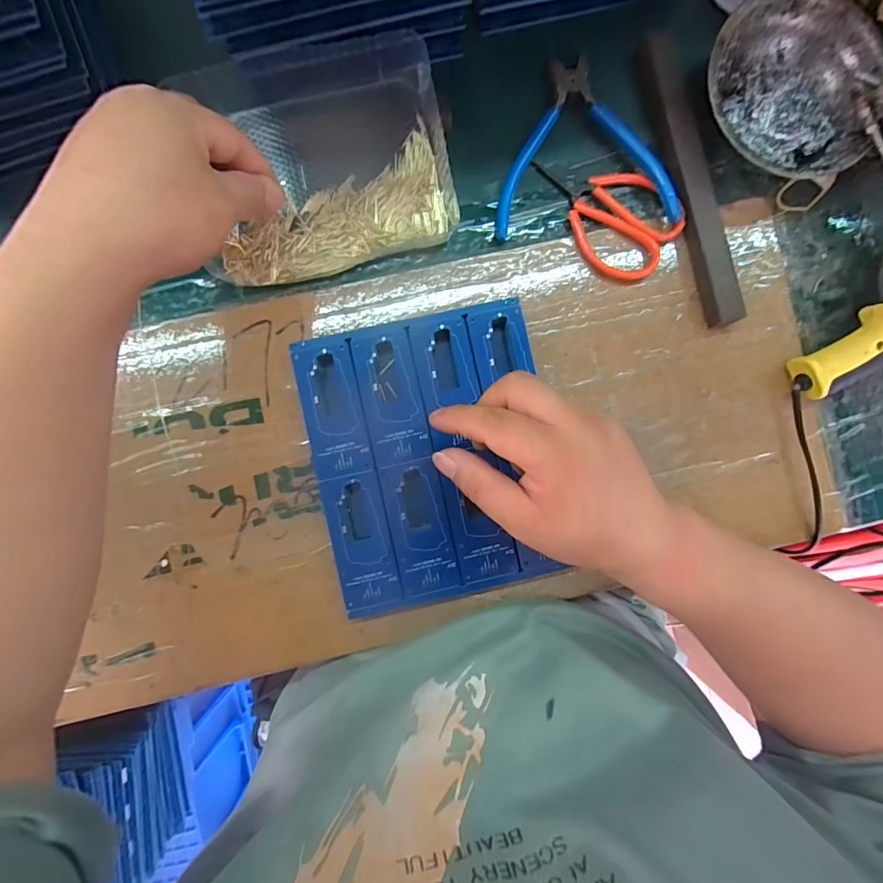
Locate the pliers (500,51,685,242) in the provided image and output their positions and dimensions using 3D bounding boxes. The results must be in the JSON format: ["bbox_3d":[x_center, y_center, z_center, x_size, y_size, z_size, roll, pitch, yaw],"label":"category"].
[{"bbox_3d":[0.101,-0.216,0.325,0.129,0.016,0.123,-5,91,-2],"label":"pliers"}]

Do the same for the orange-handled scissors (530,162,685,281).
[{"bbox_3d":[0.124,-0.172,0.326,0.070,0.011,0.110,-35,92,-2],"label":"orange-handled scissors"}]

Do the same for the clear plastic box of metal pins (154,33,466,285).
[{"bbox_3d":[-0.079,-0.186,0.311,0.167,0.030,0.127,-12,91,-2],"label":"clear plastic box of metal pins"}]

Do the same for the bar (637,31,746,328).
[{"bbox_3d":[0.181,-0.190,0.327,0.023,0.017,0.213,-15,91,-2],"label":"bar"}]

